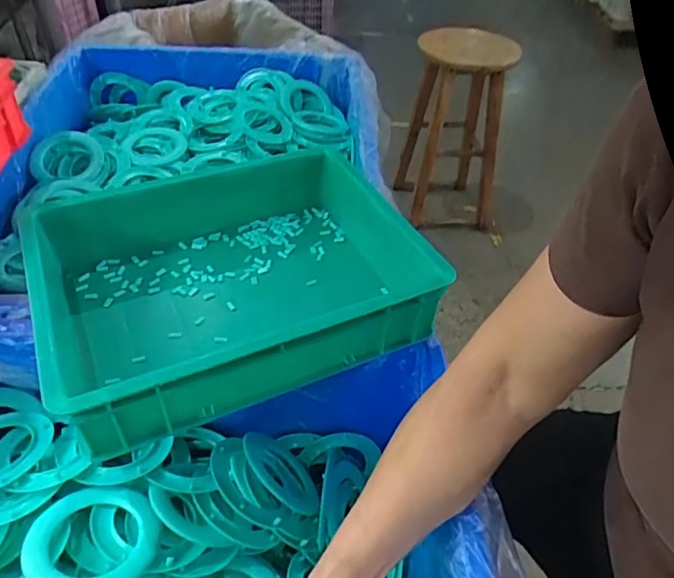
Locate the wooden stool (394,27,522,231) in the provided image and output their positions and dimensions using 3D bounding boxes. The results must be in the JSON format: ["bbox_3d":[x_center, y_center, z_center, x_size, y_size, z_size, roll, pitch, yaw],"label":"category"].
[{"bbox_3d":[0.386,-0.525,1.769,0.318,0.621,0.353,10,44,6],"label":"wooden stool"}]

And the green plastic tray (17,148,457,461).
[{"bbox_3d":[-0.100,-0.015,0.544,0.342,0.084,0.263,-17,48,-21],"label":"green plastic tray"}]

